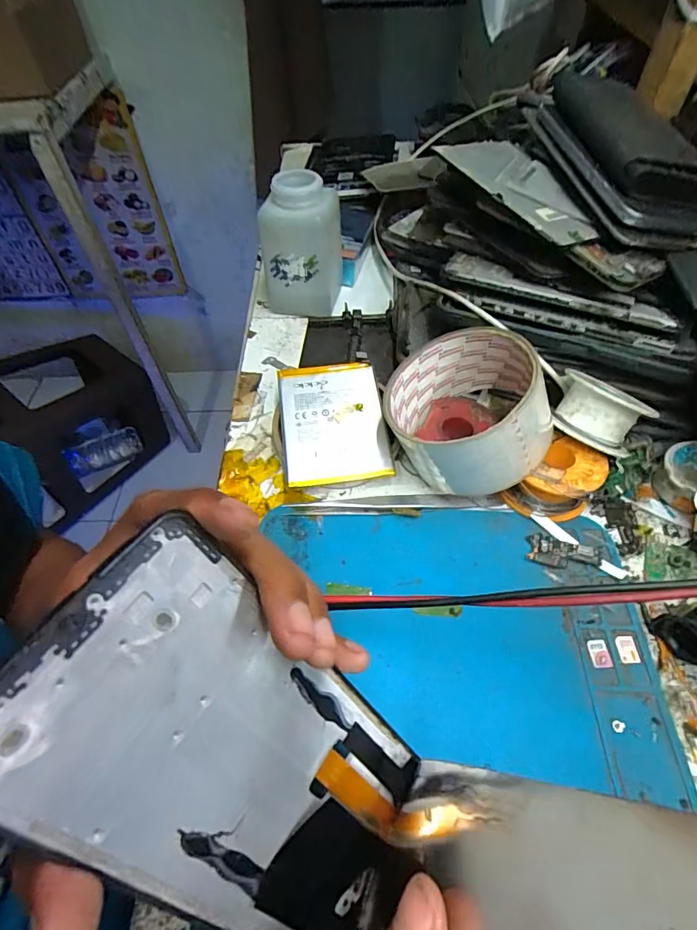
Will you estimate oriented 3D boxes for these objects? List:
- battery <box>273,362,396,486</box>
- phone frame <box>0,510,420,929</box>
[{"bbox_3d":[-0.010,-0.028,0.284,0.061,0.004,0.085,-9,62,-2],"label":"battery"},{"bbox_3d":[-0.024,0.093,0.136,0.008,0.156,0.069,1,43,49],"label":"phone frame"}]

